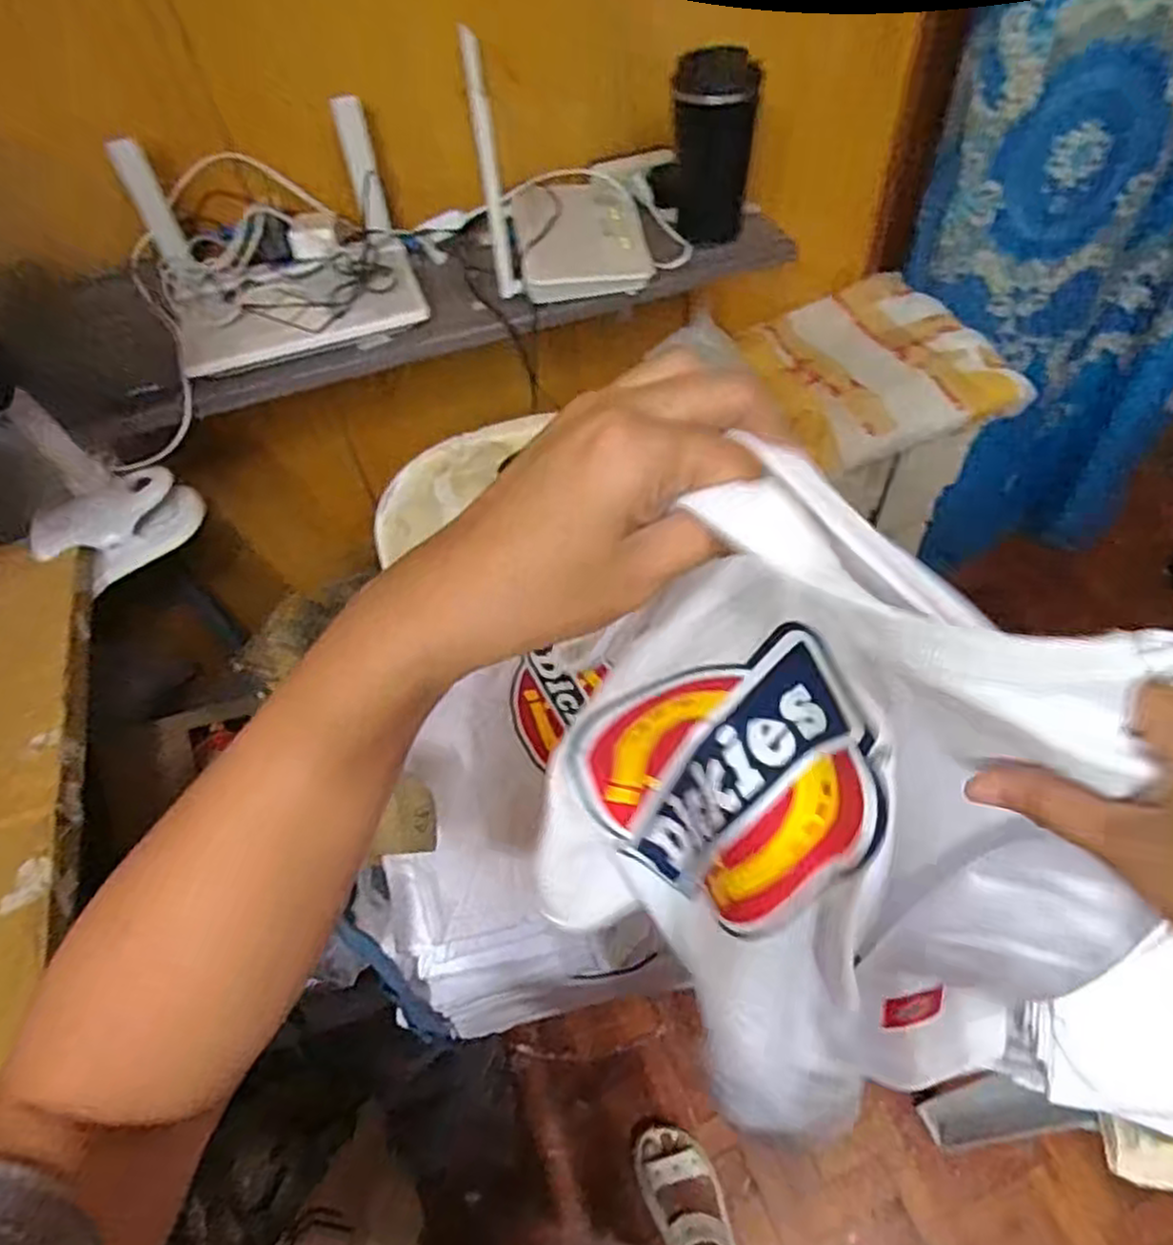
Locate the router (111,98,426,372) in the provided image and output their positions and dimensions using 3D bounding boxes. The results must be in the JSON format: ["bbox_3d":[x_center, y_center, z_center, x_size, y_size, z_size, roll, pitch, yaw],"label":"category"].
[{"bbox_3d":[-0.295,-0.365,0.702,0.244,0.126,0.203,-20,55,-10],"label":"router"}]

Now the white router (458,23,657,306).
[{"bbox_3d":[-0.021,-0.444,0.745,0.162,0.145,0.199,-9,53,-2],"label":"white router"}]

